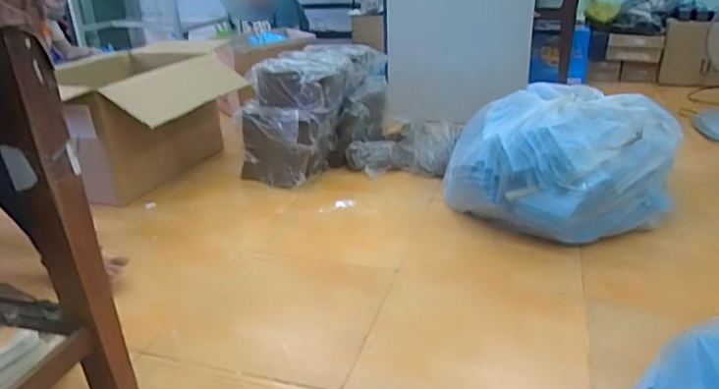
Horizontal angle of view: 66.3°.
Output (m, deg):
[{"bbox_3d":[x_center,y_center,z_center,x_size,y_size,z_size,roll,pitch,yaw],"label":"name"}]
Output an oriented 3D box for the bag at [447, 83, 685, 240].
[{"bbox_3d":[0.511,-0.085,1.442,0.453,0.304,0.420,-14,26,-24],"label":"bag"}]

